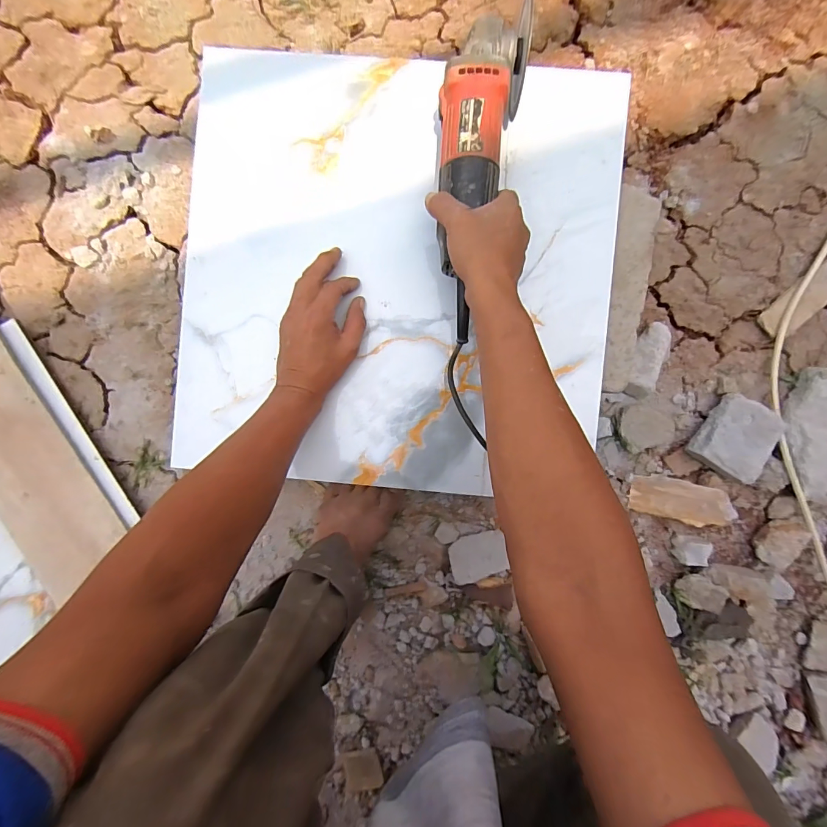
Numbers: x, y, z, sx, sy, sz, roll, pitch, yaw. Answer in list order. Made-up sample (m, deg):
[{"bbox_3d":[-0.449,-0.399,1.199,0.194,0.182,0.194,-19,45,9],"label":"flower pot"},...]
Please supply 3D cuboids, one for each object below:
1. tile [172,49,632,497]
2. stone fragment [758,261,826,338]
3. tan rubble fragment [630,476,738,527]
[{"bbox_3d":[-0.020,-0.162,0.470,0.489,0.019,0.488,5,91,2],"label":"tile"},{"bbox_3d":[0.554,-0.157,0.569,0.119,0.011,0.049,-44,92,0],"label":"stone fragment"},{"bbox_3d":[0.387,0.126,0.581,0.133,0.018,0.058,11,92,21],"label":"tan rubble fragment"}]

